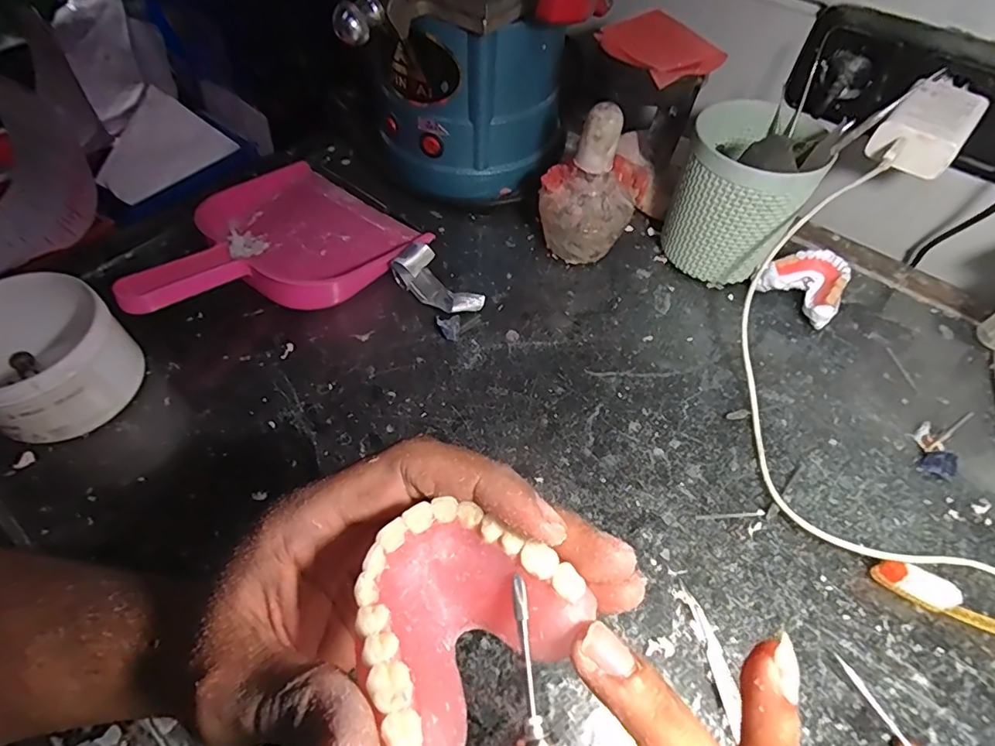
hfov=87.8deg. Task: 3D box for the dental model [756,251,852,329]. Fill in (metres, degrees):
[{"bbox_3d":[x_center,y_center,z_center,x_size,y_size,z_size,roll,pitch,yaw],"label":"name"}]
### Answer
[{"bbox_3d":[0.247,-0.070,0.414,0.058,0.035,0.055,38,62,22],"label":"dental model"}]

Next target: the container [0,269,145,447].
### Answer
[{"bbox_3d":[-0.288,-0.008,0.330,0.095,0.064,0.090,37,61,21],"label":"container"}]

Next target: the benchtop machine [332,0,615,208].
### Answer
[{"bbox_3d":[-0.016,-0.254,0.443,0.201,0.178,0.192,7,55,2],"label":"benchtop machine"}]

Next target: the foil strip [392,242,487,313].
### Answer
[{"bbox_3d":[-0.047,-0.069,0.401,0.069,0.025,0.034,39,62,22],"label":"foil strip"}]

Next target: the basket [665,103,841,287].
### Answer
[{"bbox_3d":[0.185,-0.141,0.403,0.090,0.127,0.094,18,56,10],"label":"basket"}]

